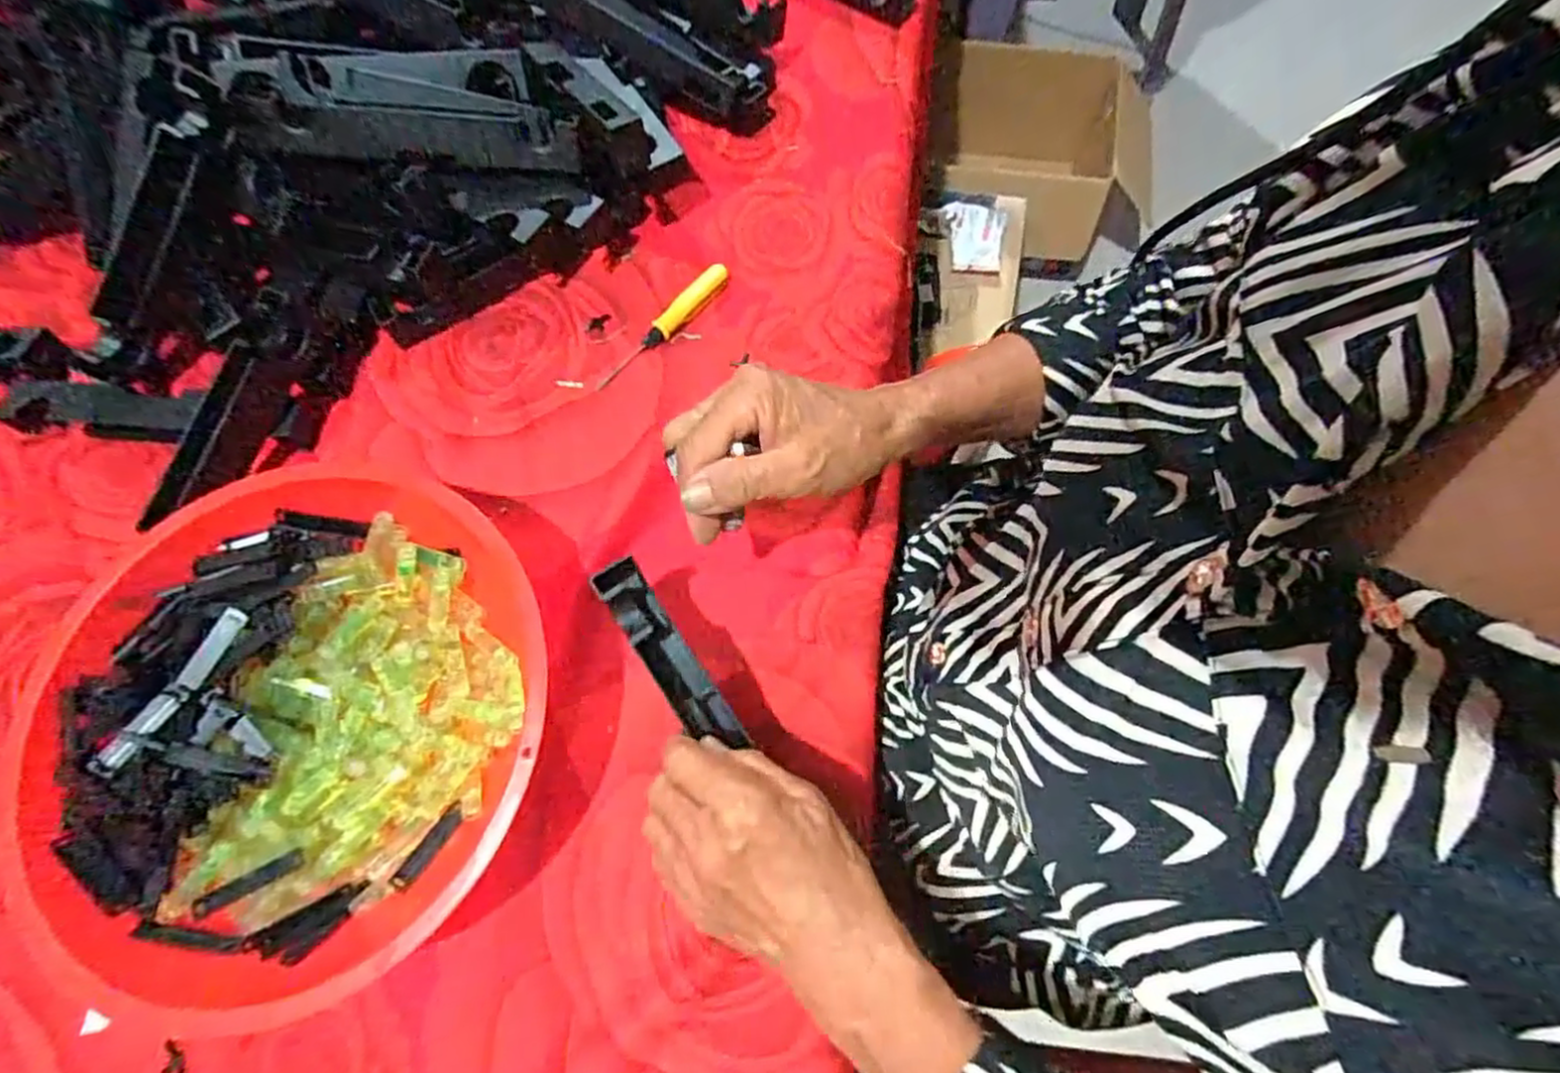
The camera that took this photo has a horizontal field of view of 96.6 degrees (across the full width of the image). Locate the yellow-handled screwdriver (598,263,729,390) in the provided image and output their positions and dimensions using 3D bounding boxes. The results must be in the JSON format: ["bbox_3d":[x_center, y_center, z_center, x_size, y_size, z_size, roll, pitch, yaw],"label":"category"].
[{"bbox_3d":[-0.078,-0.144,0.476,0.018,0.015,0.121,38,74,13],"label":"yellow-handled screwdriver"}]

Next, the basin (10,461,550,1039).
[{"bbox_3d":[-0.236,0.090,0.355,0.236,0.076,0.238,-1,71,2],"label":"basin"}]

